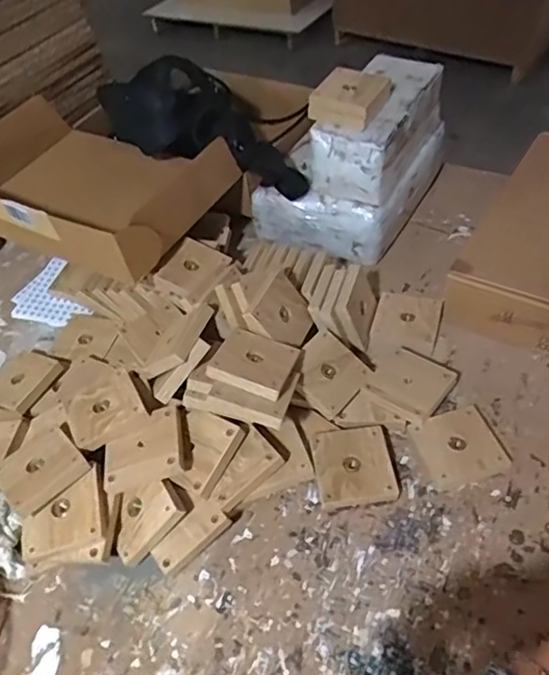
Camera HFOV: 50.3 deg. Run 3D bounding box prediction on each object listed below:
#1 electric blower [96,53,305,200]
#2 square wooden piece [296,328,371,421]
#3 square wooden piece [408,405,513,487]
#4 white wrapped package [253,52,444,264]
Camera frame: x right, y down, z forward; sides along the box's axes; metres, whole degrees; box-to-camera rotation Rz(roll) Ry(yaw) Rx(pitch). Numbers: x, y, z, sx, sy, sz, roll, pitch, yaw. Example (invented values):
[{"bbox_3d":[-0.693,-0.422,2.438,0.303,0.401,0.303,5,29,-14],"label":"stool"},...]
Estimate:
[{"bbox_3d":[-0.096,-0.317,0.891,0.352,0.110,0.149,29,55,9],"label":"electric blower"},{"bbox_3d":[0.063,0.041,0.692,0.082,0.018,0.081,46,61,5],"label":"square wooden piece"},{"bbox_3d":[0.204,0.117,0.639,0.085,0.014,0.082,-16,48,-8],"label":"square wooden piece"},{"bbox_3d":[0.118,-0.280,0.889,0.200,0.182,0.264,18,52,21],"label":"white wrapped package"}]

